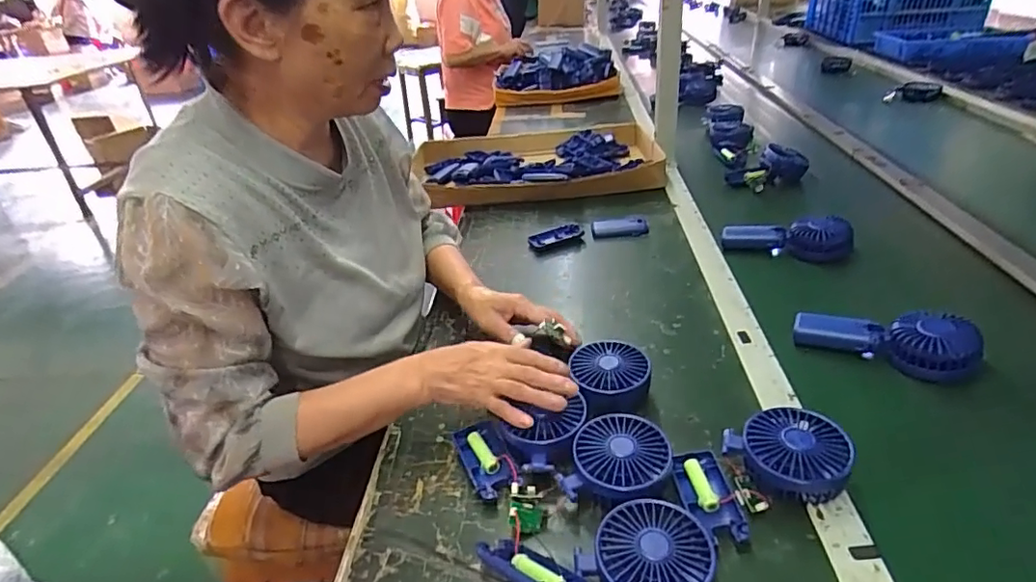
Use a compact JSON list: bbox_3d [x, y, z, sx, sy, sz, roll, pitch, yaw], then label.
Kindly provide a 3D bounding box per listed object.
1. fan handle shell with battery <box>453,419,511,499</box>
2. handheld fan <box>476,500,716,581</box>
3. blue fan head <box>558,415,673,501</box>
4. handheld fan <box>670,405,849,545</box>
[{"bbox_3d":[-0.033,0.167,0.573,0.042,0.018,0.088,-18,33,-16],"label":"fan handle shell with battery"},{"bbox_3d":[0.062,0.216,0.443,0.173,0.049,0.085,-7,32,1],"label":"handheld fan"},{"bbox_3d":[0.094,0.161,0.532,0.093,0.042,0.089,4,34,18],"label":"blue fan head"},{"bbox_3d":[0.215,0.158,0.507,0.152,0.044,0.091,-15,33,-12],"label":"handheld fan"}]

